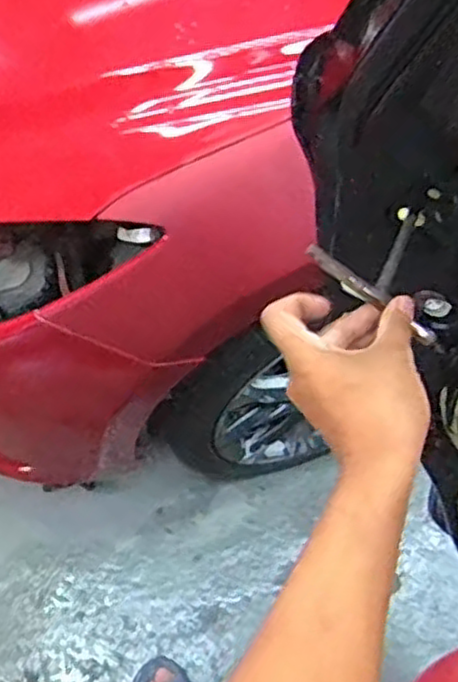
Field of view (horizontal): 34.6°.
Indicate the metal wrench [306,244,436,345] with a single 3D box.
[{"bbox_3d":[0.103,-0.033,0.522,0.115,0.018,0.010,34,58,-14],"label":"metal wrench"}]

